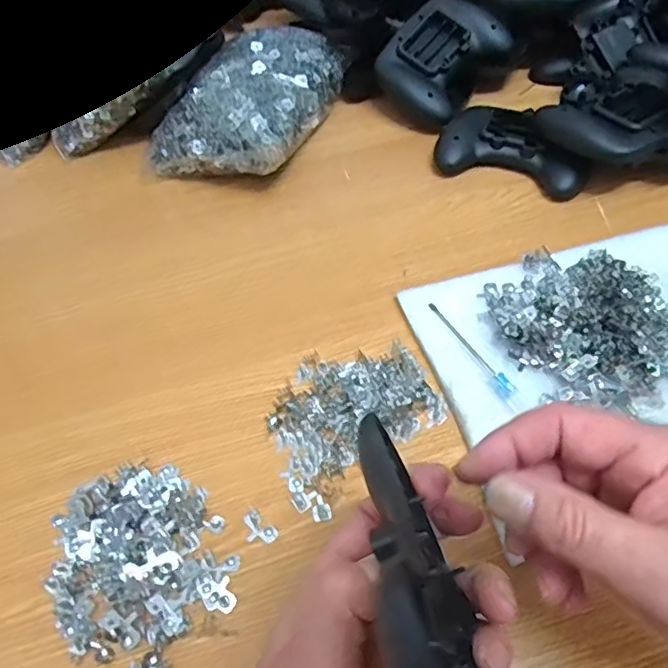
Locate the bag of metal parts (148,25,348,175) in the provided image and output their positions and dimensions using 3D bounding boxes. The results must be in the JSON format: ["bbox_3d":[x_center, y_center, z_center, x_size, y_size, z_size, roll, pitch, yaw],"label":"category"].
[{"bbox_3d":[-0.072,-0.215,0.509,0.122,0.047,0.181,16,58,16],"label":"bag of metal parts"}]

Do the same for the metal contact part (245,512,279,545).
[{"bbox_3d":[-0.042,0.108,0.312,0.021,0.004,0.014,33,64,25],"label":"metal contact part"}]

